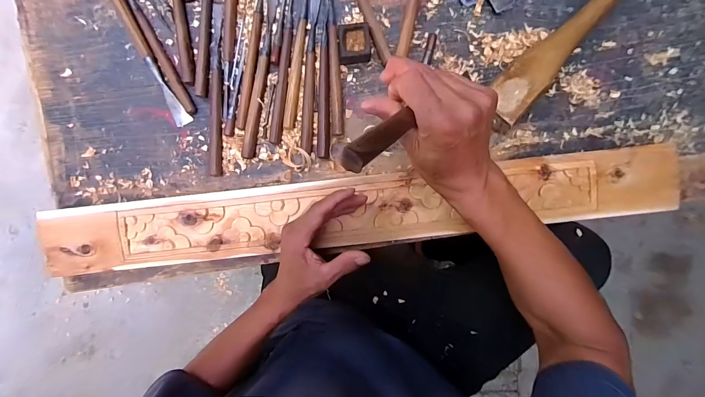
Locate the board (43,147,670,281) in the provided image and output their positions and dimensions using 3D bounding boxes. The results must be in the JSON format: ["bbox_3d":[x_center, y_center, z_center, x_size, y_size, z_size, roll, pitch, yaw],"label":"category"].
[{"bbox_3d":[0.005,0.021,0.462,0.898,0.029,0.104,-6,93,1],"label":"board"}]

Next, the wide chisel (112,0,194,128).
[{"bbox_3d":[-0.317,-0.230,0.468,0.025,0.014,0.260,-28,93,2],"label":"wide chisel"}]

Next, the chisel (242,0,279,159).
[{"bbox_3d":[-0.136,-0.185,0.463,0.016,0.012,0.248,9,93,-1],"label":"chisel"}]

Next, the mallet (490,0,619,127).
[{"bbox_3d":[0.292,-0.220,0.451,0.058,0.049,0.266,43,92,-2],"label":"mallet"}]

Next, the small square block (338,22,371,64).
[{"bbox_3d":[0.004,-0.225,0.456,0.046,0.020,0.051,-3,93,0],"label":"small square block"}]

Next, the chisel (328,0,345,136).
[{"bbox_3d":[-0.025,-0.220,0.463,0.017,0.017,0.249,-2,93,0],"label":"chisel"}]

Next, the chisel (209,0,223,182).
[{"bbox_3d":[-0.206,-0.162,0.464,0.019,0.015,0.253,0,93,0],"label":"chisel"}]

